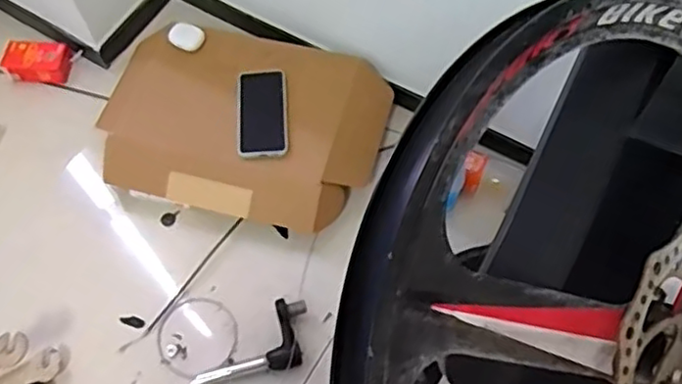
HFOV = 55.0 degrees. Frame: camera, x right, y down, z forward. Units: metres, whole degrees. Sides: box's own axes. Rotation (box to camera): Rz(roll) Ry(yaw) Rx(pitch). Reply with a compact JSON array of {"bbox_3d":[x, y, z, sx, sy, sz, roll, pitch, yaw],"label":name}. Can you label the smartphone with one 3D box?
[{"bbox_3d":[-0.129,-0.132,1.069,0.082,0.009,0.168,-4,63,-1],"label":"smartphone"}]

